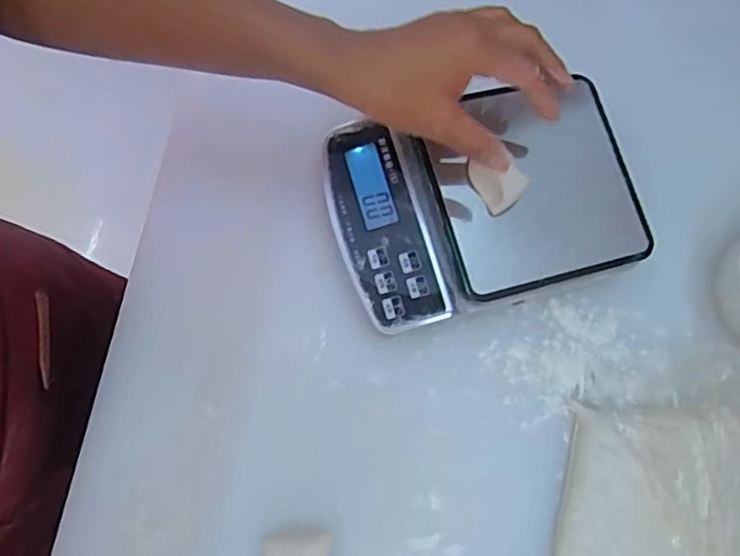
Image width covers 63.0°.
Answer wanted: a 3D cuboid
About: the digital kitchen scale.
[{"bbox_3d":[0.083,-0.057,0.451,0.221,0.045,0.157,-14,79,-11],"label":"digital kitchen scale"}]

